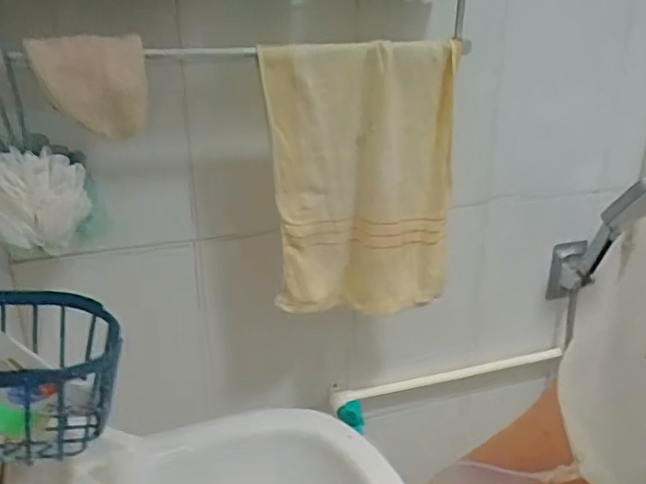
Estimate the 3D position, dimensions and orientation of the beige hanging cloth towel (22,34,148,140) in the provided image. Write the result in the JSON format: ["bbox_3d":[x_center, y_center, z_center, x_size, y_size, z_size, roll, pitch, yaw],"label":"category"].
[{"bbox_3d":[-0.248,-0.171,0.675,0.101,0.106,0.073,4,22,8],"label":"beige hanging cloth towel"}]

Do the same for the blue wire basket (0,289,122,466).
[{"bbox_3d":[-0.253,0.125,0.568,0.126,0.121,0.148,-7,23,-20],"label":"blue wire basket"}]

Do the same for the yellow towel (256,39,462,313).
[{"bbox_3d":[0.053,-0.076,0.831,0.262,0.357,0.059,-3,22,-9],"label":"yellow towel"}]

